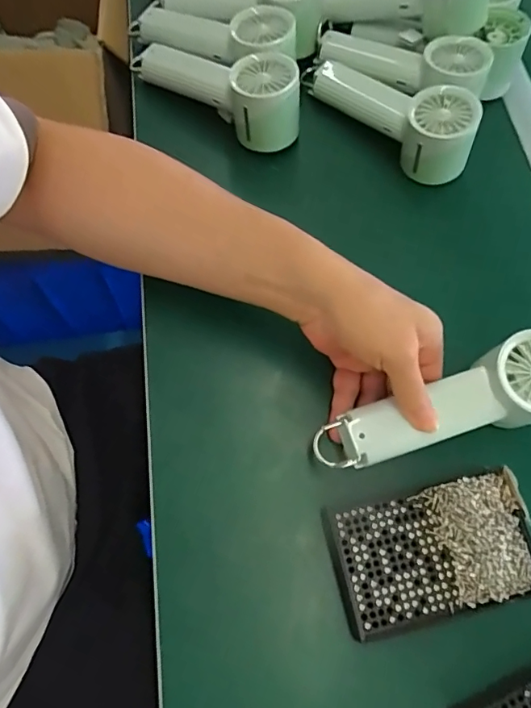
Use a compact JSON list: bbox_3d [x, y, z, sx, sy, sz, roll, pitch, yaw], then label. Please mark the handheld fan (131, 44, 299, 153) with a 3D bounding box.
[{"bbox_3d":[-0.048,-0.267,0.470,0.189,0.055,0.060,36,70,11],"label":"handheld fan"}]

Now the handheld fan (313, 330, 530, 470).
[{"bbox_3d":[0.134,0.043,0.368,0.194,0.050,0.058,-21,70,0],"label":"handheld fan"}]

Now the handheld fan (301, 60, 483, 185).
[{"bbox_3d":[0.119,-0.247,0.478,0.060,0.062,0.195,-37,74,-16],"label":"handheld fan"}]

